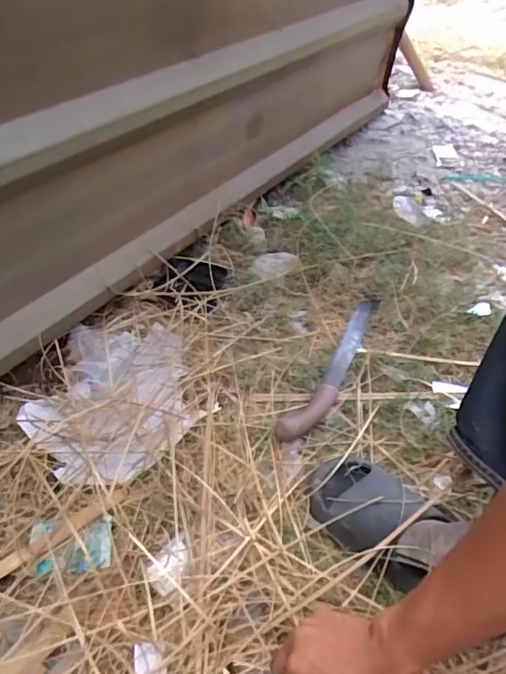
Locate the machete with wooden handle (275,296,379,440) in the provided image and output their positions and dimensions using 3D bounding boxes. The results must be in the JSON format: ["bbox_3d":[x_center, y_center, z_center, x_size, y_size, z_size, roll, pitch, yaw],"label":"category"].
[{"bbox_3d":[0.138,0.039,0.852,0.052,0.035,0.371,25,48,17],"label":"machete with wooden handle"}]

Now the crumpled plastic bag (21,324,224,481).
[{"bbox_3d":[-0.206,0.068,0.770,0.266,0.055,0.272,33,51,24],"label":"crumpled plastic bag"}]

